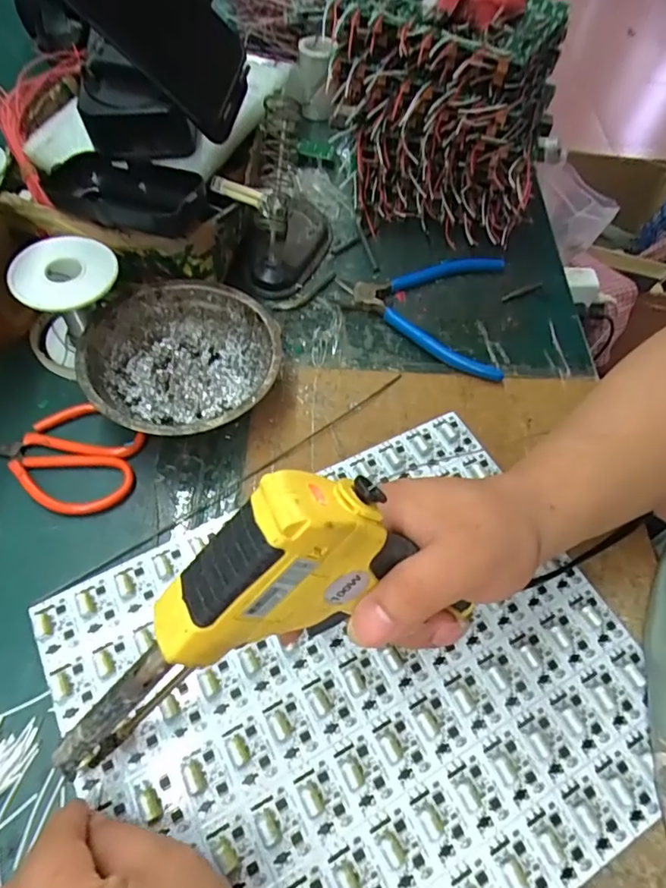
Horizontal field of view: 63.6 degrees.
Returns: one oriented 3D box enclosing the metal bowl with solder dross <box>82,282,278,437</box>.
[{"bbox_3d":[-0.105,-0.054,0.368,0.131,0.038,0.124,2,59,-3],"label":"metal bowl with solder dross"}]

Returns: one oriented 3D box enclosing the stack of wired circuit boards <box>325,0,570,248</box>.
[{"bbox_3d":[0.085,-0.274,0.430,0.179,0.190,0.107,20,60,8],"label":"stack of wired circuit boards"}]

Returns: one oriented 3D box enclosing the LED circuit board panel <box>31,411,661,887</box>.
[{"bbox_3d":[0.019,0.124,0.288,0.281,0.006,0.244,-25,64,-17],"label":"LED circuit board panel"}]

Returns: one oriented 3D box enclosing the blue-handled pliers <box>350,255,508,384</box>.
[{"bbox_3d":[0.077,-0.110,0.433,0.119,0.013,0.125,9,59,1],"label":"blue-handled pliers"}]

